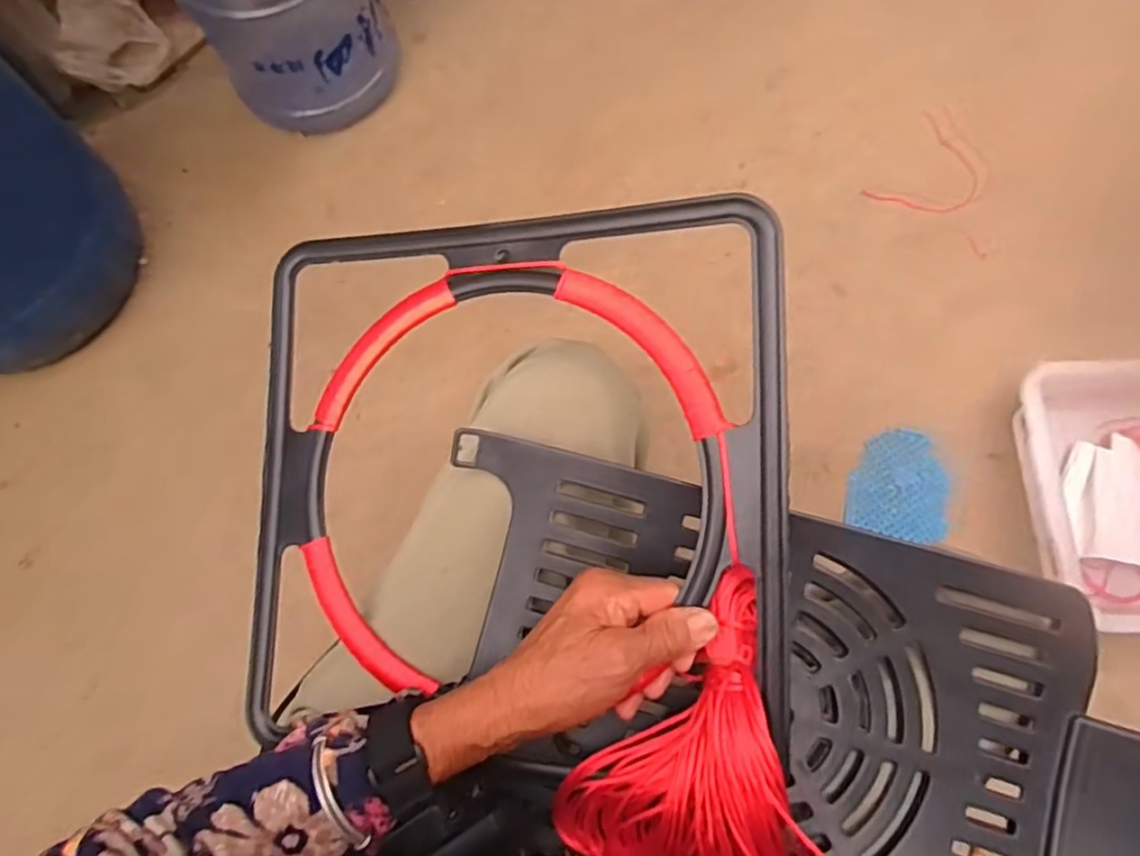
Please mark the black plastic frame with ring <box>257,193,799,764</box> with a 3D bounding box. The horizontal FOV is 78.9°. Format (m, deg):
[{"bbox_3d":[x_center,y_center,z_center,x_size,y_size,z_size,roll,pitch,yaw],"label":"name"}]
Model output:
[{"bbox_3d":[-0.043,0.023,0.412,0.329,0.016,0.299,-2,86,17],"label":"black plastic frame with ring"}]

